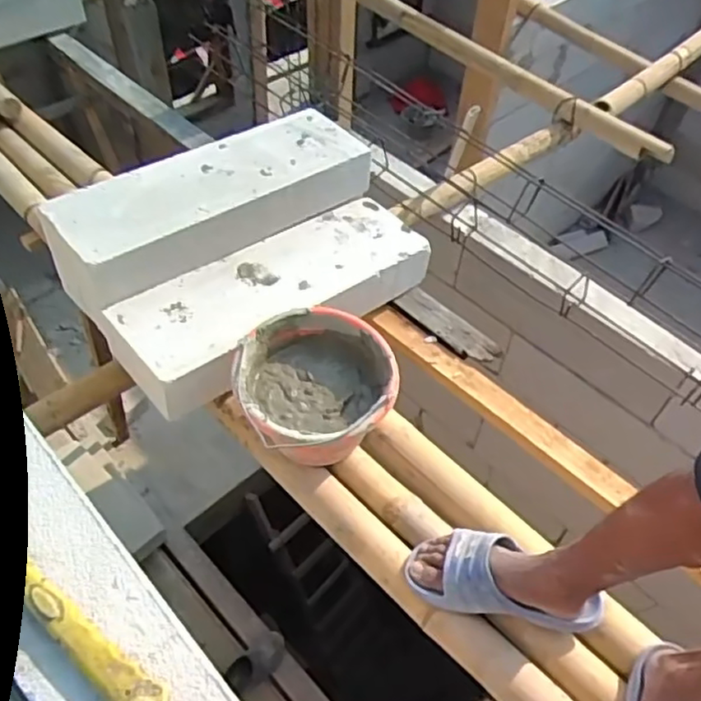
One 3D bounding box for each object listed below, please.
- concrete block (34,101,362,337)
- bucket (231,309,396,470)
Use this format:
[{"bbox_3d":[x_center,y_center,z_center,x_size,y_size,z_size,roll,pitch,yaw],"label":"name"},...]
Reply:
[{"bbox_3d":[-0.250,-0.286,1.238,0.610,0.117,0.217,-30,59,-24],"label":"concrete block"},{"bbox_3d":[-0.056,0.077,1.042,0.230,0.164,0.224,2,52,-2],"label":"bucket"}]

